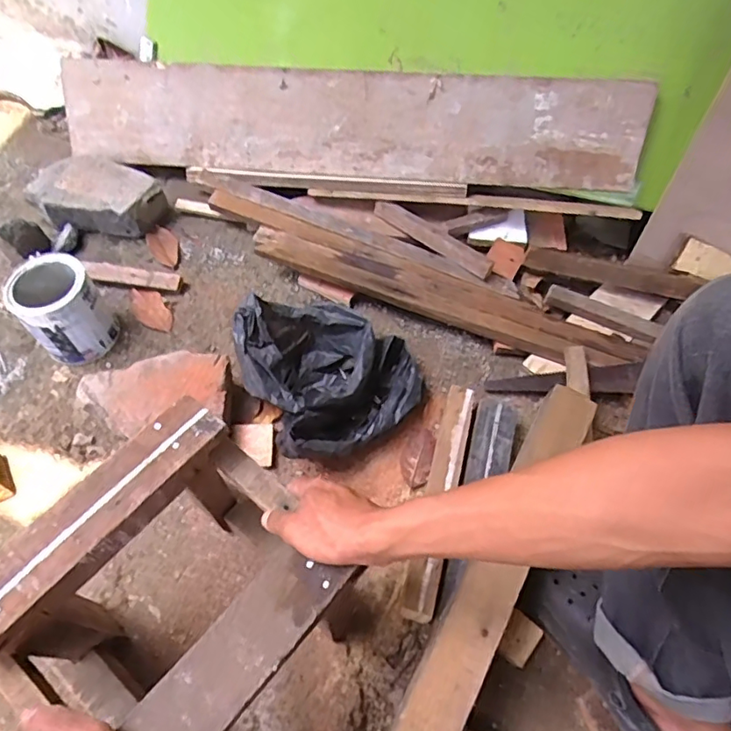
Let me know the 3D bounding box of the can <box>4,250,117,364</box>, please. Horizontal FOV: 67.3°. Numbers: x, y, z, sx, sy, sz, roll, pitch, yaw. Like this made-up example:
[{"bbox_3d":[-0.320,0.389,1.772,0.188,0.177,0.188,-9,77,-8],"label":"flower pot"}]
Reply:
[{"bbox_3d":[-0.446,-0.088,0.811,0.107,0.132,0.130,-23,62,-16],"label":"can"}]

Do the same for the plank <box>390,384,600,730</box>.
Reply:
[{"bbox_3d":[0.126,0.235,0.568,0.059,0.031,0.532,28,61,14],"label":"plank"}]

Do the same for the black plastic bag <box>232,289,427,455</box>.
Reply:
[{"bbox_3d":[-0.048,0.001,0.779,0.229,0.126,0.227,-27,63,-18],"label":"black plastic bag"}]

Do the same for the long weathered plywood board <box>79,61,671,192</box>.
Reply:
[{"bbox_3d":[-0.042,-0.423,0.960,0.996,0.161,0.025,6,27,7],"label":"long weathered plywood board"}]

